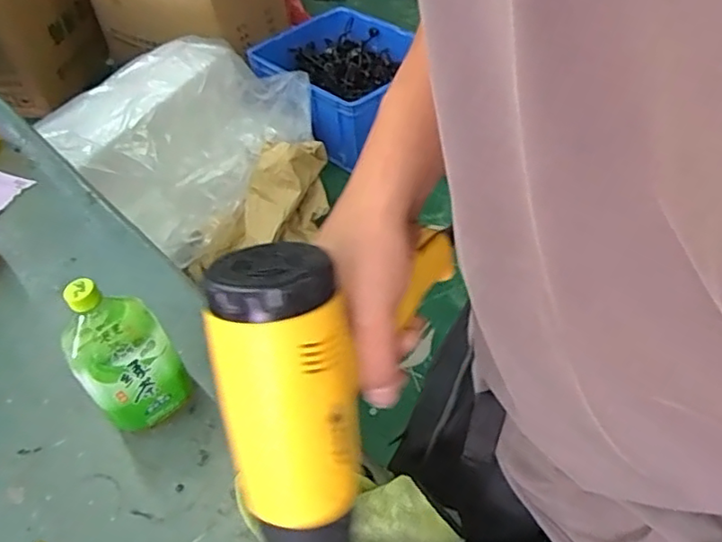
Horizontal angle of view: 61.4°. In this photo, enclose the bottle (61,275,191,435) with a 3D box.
[{"bbox_3d":[-0.262,0.090,0.664,0.091,0.211,0.079,-32,52,-22],"label":"bottle"}]

